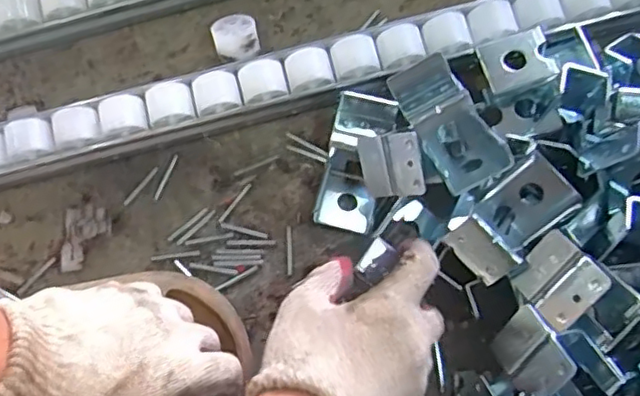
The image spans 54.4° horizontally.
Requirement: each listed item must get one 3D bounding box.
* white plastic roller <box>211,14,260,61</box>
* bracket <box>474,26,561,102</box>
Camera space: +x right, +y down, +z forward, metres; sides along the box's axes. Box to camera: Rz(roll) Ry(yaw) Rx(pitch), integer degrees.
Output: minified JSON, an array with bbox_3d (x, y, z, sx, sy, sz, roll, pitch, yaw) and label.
[{"bbox_3d":[-0.066,-0.124,0.495,0.034,0.033,0.038,-19,79,-2],"label":"white plastic roller"},{"bbox_3d":[0.139,-0.094,0.444,0.048,0.024,0.044,-13,78,-1],"label":"bracket"}]

